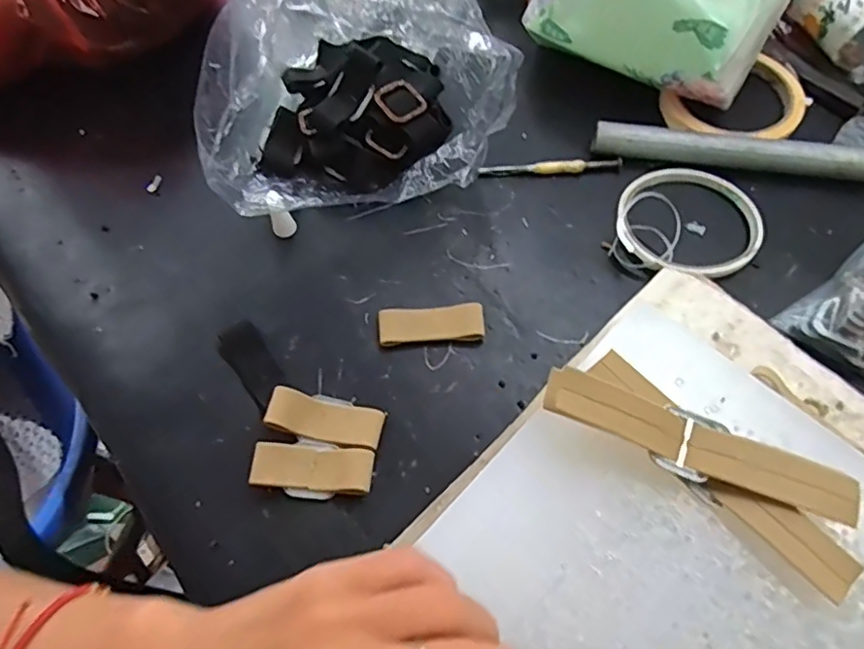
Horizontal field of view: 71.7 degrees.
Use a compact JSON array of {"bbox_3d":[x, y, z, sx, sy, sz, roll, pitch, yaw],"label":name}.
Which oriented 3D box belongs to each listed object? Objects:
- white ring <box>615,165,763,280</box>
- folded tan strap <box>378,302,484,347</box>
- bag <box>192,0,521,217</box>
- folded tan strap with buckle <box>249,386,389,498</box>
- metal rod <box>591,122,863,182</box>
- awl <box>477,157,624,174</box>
[{"bbox_3d":[0.158,-0.066,0.370,0.095,0.014,0.085,-22,62,-15],"label":"white ring"},{"bbox_3d":[0.000,0.000,0.346,0.060,0.007,0.022,-4,63,1],"label":"folded tan strap"},{"bbox_3d":[-0.064,-0.210,0.376,0.170,0.152,0.270,-11,63,-5],"label":"bag"},{"bbox_3d":[-0.058,0.062,0.310,0.058,0.017,0.052,7,64,6],"label":"folded tan strap with buckle"},{"bbox_3d":[0.208,-0.110,0.387,0.200,0.020,0.019,10,64,8],"label":"metal rod"},{"bbox_3d":[0.079,-0.105,0.396,0.094,0.006,0.007,-3,63,1],"label":"awl"}]

